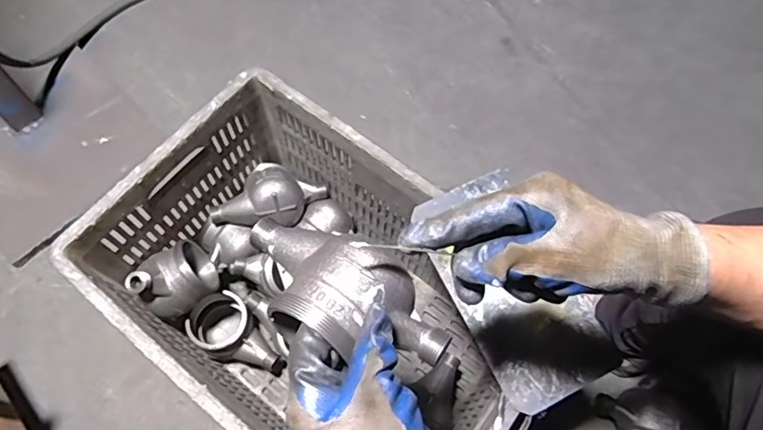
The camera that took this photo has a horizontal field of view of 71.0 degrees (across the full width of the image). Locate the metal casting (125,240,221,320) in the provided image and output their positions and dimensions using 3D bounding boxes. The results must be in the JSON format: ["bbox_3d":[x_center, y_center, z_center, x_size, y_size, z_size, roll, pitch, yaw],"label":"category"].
[{"bbox_3d":[-0.264,0.078,0.679,0.080,0.107,0.084,1,68,-3],"label":"metal casting"}]

